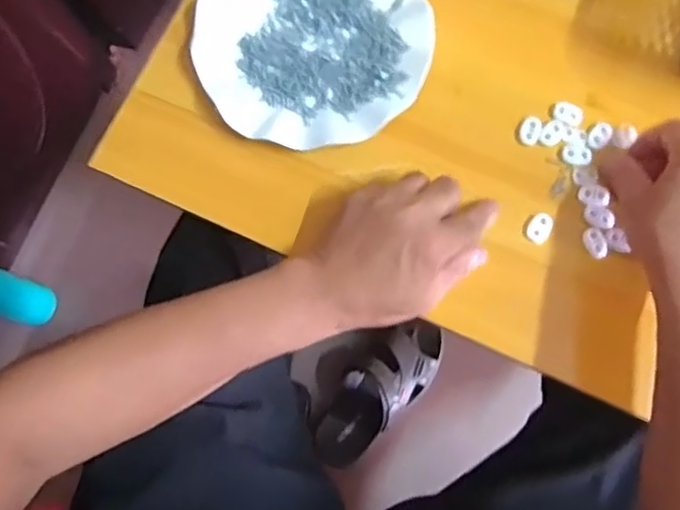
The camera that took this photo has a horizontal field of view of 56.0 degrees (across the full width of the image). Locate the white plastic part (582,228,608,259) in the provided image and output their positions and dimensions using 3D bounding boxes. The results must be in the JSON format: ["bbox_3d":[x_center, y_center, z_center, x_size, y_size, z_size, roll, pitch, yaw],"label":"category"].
[{"bbox_3d":[0.192,-0.009,0.480,0.013,0.008,0.024,-26,78,-5],"label":"white plastic part"}]

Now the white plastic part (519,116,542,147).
[{"bbox_3d":[0.151,-0.098,0.505,0.016,0.008,0.024,23,78,6],"label":"white plastic part"}]

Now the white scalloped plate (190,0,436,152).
[{"bbox_3d":[-0.021,-0.174,0.515,0.180,0.023,0.181,0,77,1],"label":"white scalloped plate"}]

